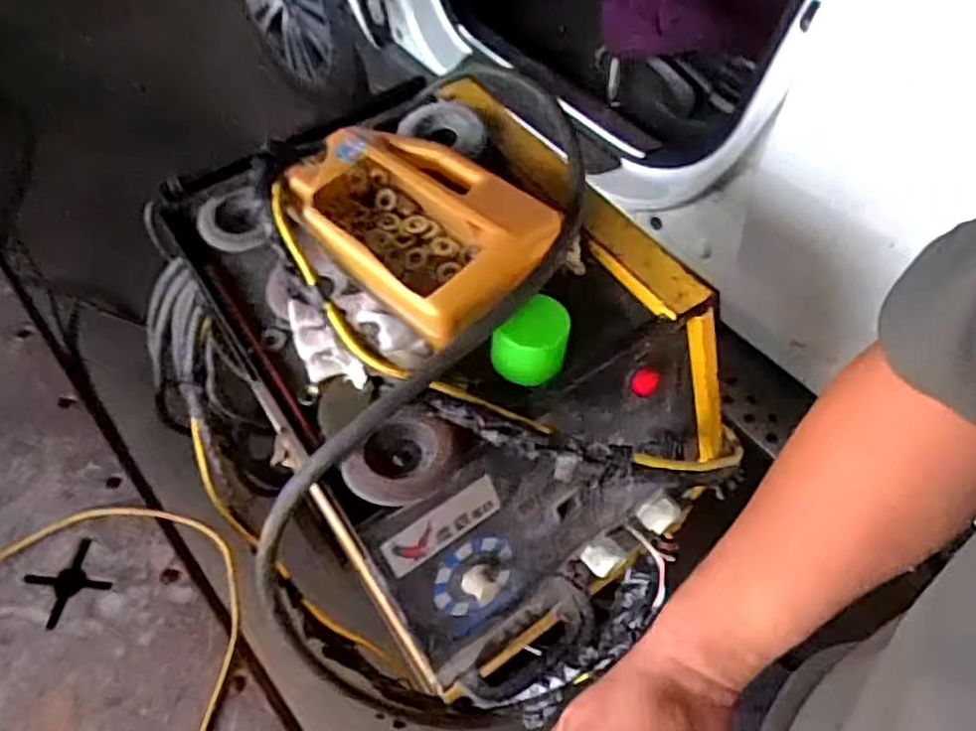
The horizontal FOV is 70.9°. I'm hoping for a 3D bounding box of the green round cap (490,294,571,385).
[{"bbox_3d":[0.041,-0.022,0.592,0.062,0.050,0.065,0,57,0],"label":"green round cap"}]

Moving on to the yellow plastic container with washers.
[{"bbox_3d":[-0.072,-0.142,0.636,0.158,0.083,0.267,-40,65,-22],"label":"yellow plastic container with washers"}]

